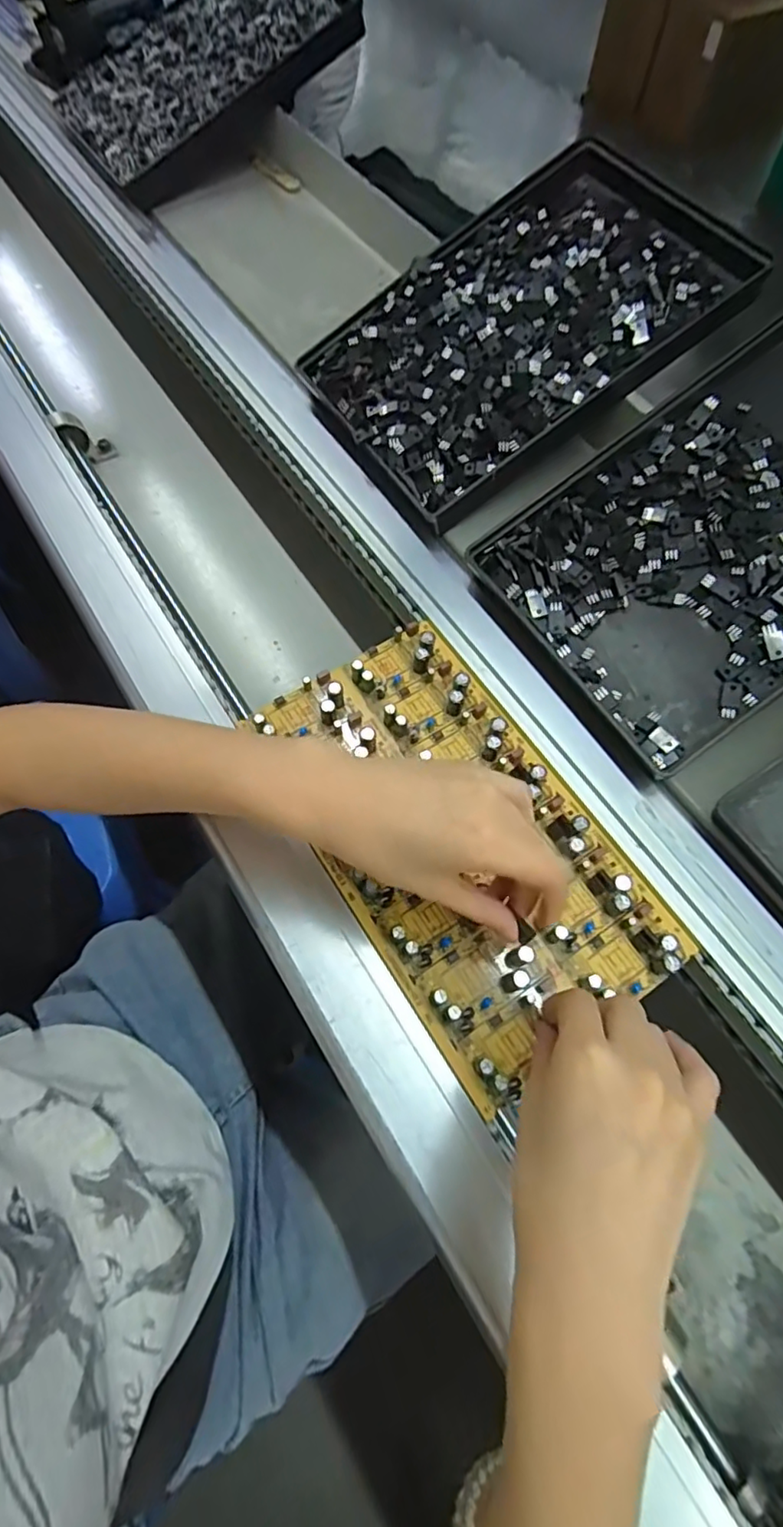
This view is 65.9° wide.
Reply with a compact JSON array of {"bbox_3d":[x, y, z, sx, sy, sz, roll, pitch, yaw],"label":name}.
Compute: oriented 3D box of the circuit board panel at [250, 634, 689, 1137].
[{"bbox_3d":[0.035,0.036,0.354,0.148,0.021,0.260,-30,70,-15],"label":"circuit board panel"}]

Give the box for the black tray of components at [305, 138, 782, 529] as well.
[{"bbox_3d":[0.096,-0.324,0.444,0.296,0.029,0.195,-35,73,0],"label":"black tray of components"}]

